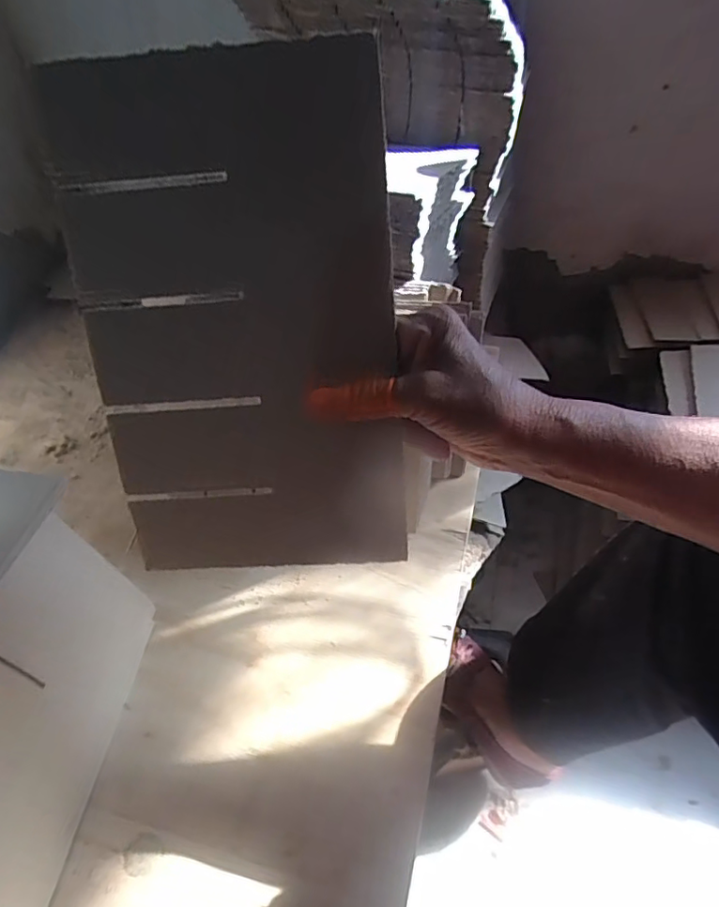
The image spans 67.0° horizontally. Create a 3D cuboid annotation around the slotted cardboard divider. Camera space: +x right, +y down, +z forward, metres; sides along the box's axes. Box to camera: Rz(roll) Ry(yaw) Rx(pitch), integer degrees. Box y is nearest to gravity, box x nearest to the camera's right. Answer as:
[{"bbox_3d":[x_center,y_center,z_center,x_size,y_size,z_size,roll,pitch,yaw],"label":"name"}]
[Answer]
[{"bbox_3d":[-0.065,-0.060,0.300,0.167,0.274,0.006,-3,19,4],"label":"slotted cardboard divider"}]

